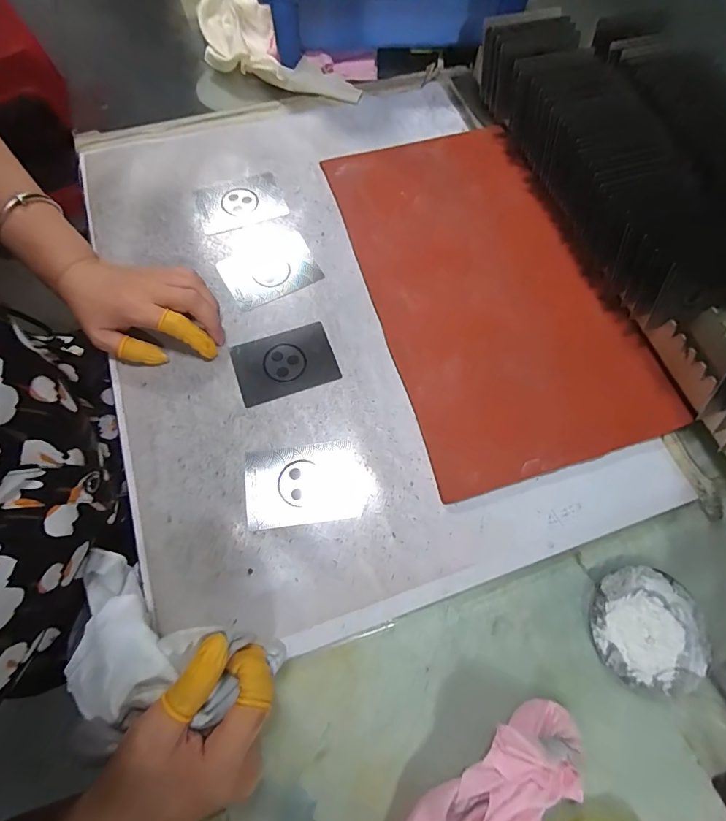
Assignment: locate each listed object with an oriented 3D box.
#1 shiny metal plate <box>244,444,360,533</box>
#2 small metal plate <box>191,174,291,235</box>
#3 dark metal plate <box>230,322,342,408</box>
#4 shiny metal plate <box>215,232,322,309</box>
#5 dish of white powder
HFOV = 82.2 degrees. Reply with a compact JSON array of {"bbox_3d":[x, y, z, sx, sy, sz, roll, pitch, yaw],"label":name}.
[{"bbox_3d":[-0.049,0.059,0.331,0.085,0.004,0.062,-6,69,-5],"label":"shiny metal plate"},{"bbox_3d":[-0.127,-0.216,0.432,0.087,0.006,0.061,-21,71,-10],"label":"small metal plate"},{"bbox_3d":[-0.070,-0.042,0.370,0.085,0.004,0.061,-18,70,-9],"label":"dark metal plate"},{"bbox_3d":[-0.092,-0.140,0.409,0.087,0.004,0.071,-27,71,-8],"label":"shiny metal plate"},{"bbox_3d":[0.209,0.159,0.303,0.082,0.010,0.080,1,68,-2],"label":"dish of white powder"}]

